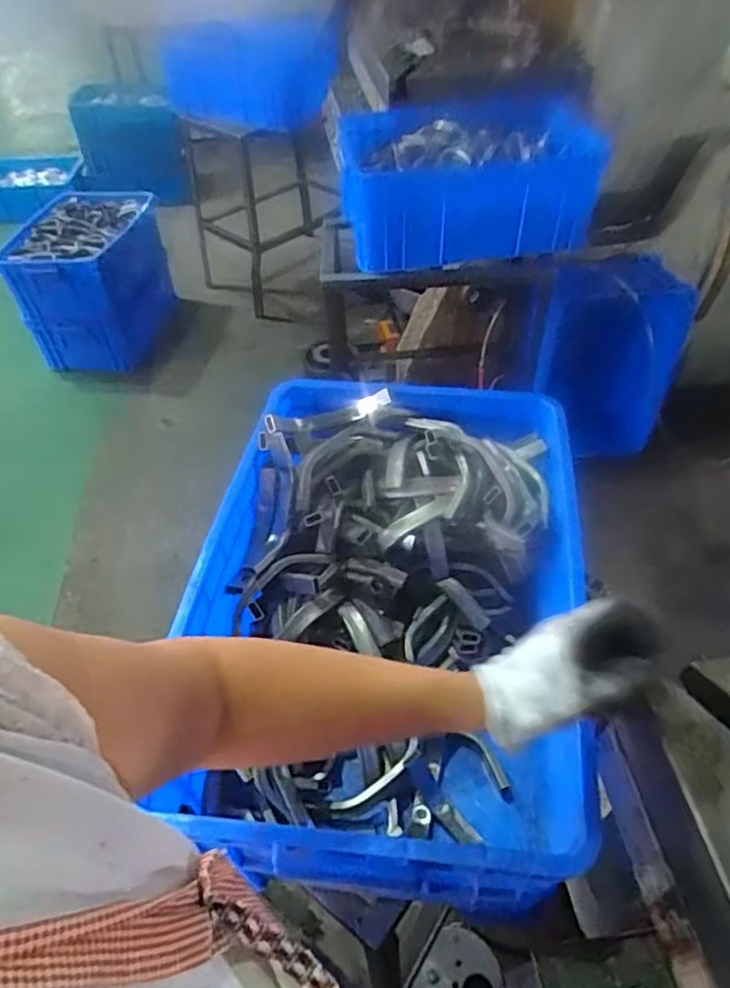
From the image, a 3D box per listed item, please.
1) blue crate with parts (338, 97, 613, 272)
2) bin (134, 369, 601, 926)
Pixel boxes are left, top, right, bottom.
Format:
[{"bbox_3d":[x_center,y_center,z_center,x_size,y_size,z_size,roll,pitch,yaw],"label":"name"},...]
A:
[{"bbox_3d":[0.212,-0.702,1.391,0.513,0.205,0.420,-4,48,-1],"label":"blue crate with parts"},{"bbox_3d":[0.031,0.124,0.673,0.360,0.194,0.520,5,48,7],"label":"bin"}]

